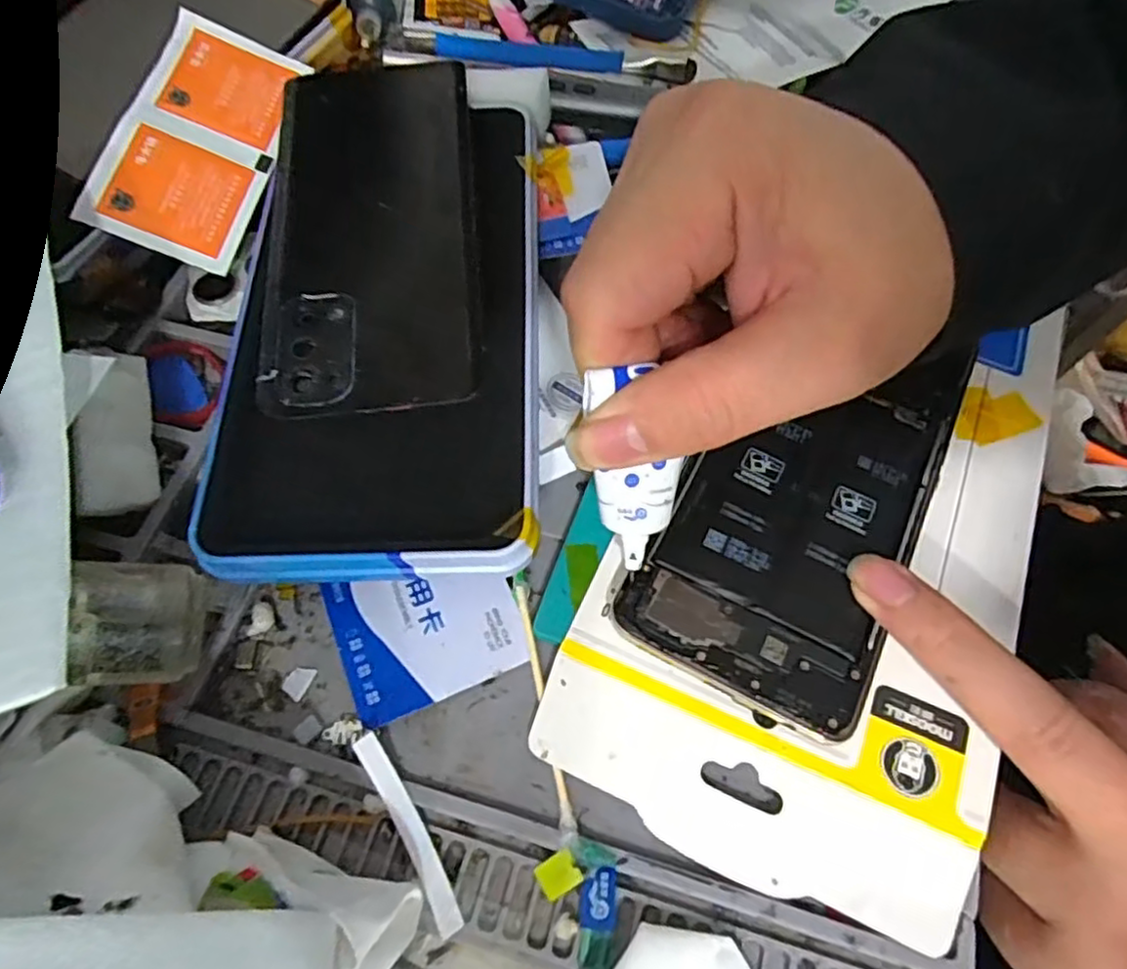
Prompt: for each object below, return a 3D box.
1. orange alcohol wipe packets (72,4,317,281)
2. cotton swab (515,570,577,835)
[{"bbox_3d":[-0.136,-0.130,0.251,0.050,0.005,0.098,18,72,-17],"label":"orange alcohol wipe packets"},{"bbox_3d":[-0.006,0.060,0.192,0.004,0.004,0.073,-11,63,-6],"label":"cotton swab"}]

